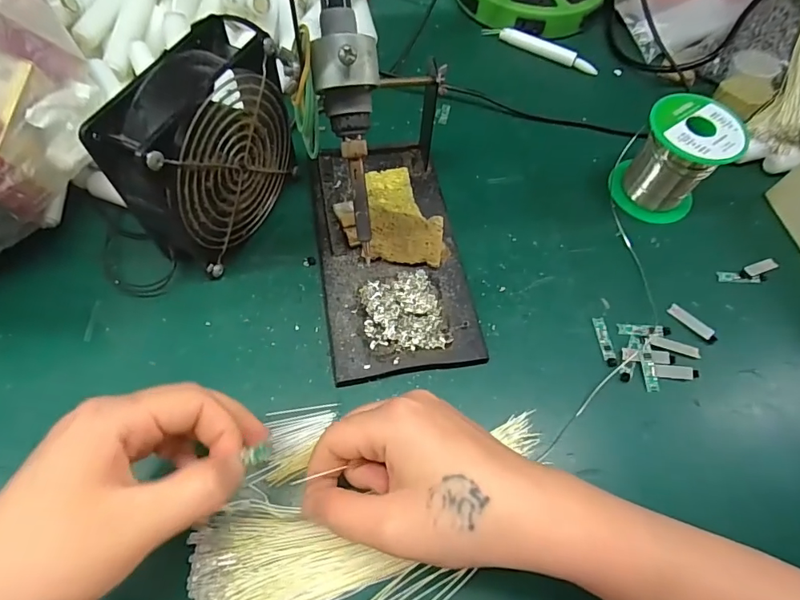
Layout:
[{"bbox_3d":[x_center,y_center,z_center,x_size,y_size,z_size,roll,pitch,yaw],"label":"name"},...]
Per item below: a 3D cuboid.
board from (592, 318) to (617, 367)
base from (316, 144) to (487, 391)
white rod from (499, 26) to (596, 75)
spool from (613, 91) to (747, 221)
[{"bbox_3d":[0.142,0.028,0.314,0.009,0.004,0.036,-2,64,-4],"label":"board"},{"bbox_3d":[-0.006,-0.038,0.327,0.101,0.024,0.185,-7,65,-7],"label":"base"},{"bbox_3d":[0.148,-0.248,0.453,0.101,0.013,0.009,26,66,9],"label":"white rod"},{"bbox_3d":[0.215,-0.110,0.357,0.066,0.070,0.066,1,64,-3],"label":"spool"}]

